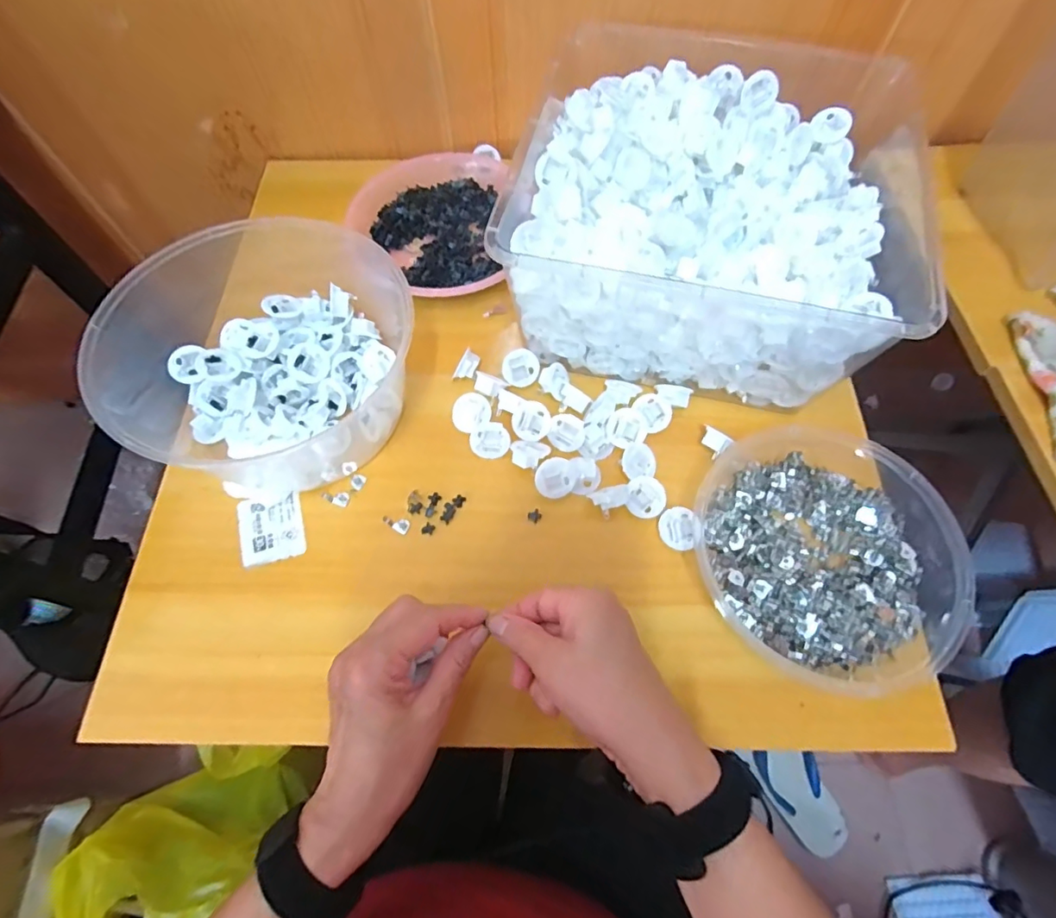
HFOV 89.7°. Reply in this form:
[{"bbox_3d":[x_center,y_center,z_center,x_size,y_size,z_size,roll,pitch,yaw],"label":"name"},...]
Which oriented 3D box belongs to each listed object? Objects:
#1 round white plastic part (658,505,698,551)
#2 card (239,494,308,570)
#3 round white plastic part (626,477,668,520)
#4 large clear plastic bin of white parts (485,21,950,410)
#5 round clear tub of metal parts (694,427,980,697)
[{"bbox_3d":[0.116,0.054,0.410,0.029,0.004,0.033,-3,91,16],"label":"round white plastic part"},{"bbox_3d":[-0.205,0.056,0.427,0.047,0.006,0.057,-14,67,-10],"label":"card"},{"bbox_3d":[0.094,0.030,0.417,0.029,0.008,0.032,4,91,25],"label":"round white plastic part"},{"bbox_3d":[0.158,-0.226,0.466,0.306,0.118,0.316,13,67,6],"label":"large clear plastic bin of white parts"},{"bbox_3d":[0.220,0.063,0.389,0.184,0.038,0.187,0,66,1],"label":"round clear tub of metal parts"}]

